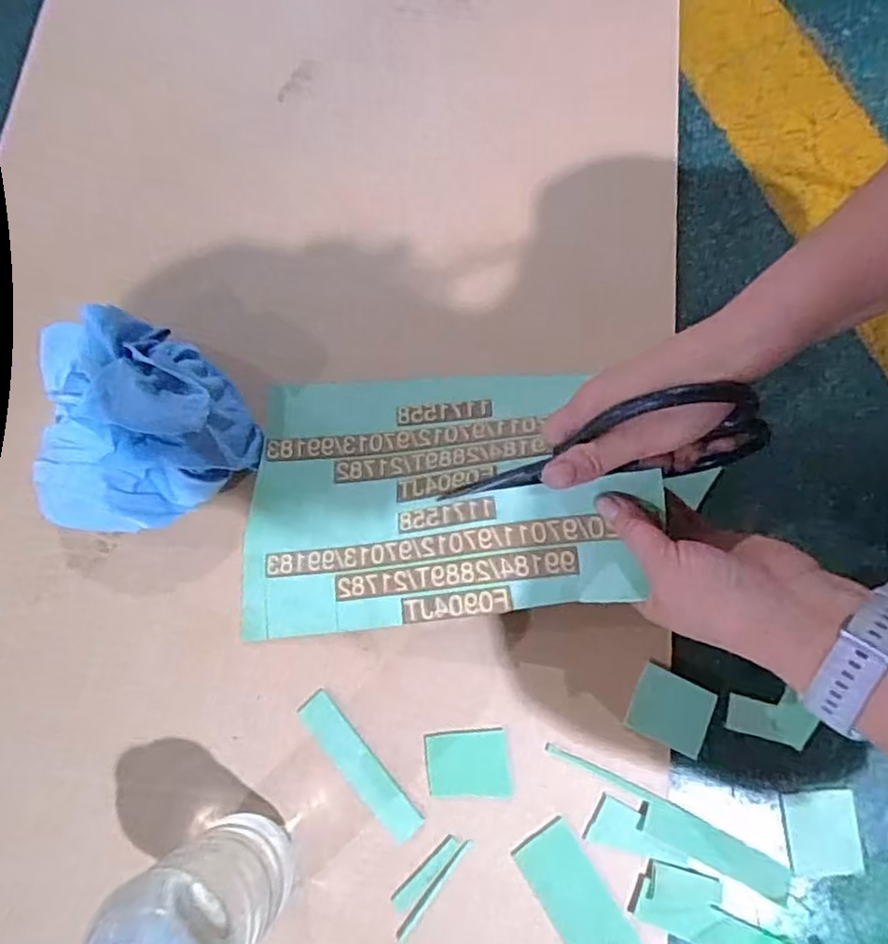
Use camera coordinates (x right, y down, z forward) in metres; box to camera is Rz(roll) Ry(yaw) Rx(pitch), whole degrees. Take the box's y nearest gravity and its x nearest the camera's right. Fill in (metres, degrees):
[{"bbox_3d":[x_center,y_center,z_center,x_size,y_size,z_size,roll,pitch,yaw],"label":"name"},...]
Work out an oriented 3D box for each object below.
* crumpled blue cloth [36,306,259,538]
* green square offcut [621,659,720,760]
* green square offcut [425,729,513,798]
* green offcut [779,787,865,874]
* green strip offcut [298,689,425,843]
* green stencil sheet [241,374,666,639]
[{"bbox_3d":[-0.202,-0.038,0.419,0.138,0.074,0.142,-6,75,-1],"label":"crumpled blue cloth"},{"bbox_3d":[0.142,0.149,0.403,0.047,0.004,0.042,23,79,14],"label":"green square offcut"},{"bbox_3d":[0.015,0.181,0.397,0.050,0.004,0.038,-4,75,-1],"label":"green square offcut"},{"bbox_3d":[0.230,0.218,0.390,0.043,0.004,0.045,-2,75,0],"label":"green offcut"},{"bbox_3d":[-0.053,0.182,0.400,0.021,0.005,0.100,-40,79,-10],"label":"green strip offcut"},{"bbox_3d":[-0.006,0.009,0.419,0.258,0.049,0.173,-7,66,11],"label":"green stencil sheet"}]

